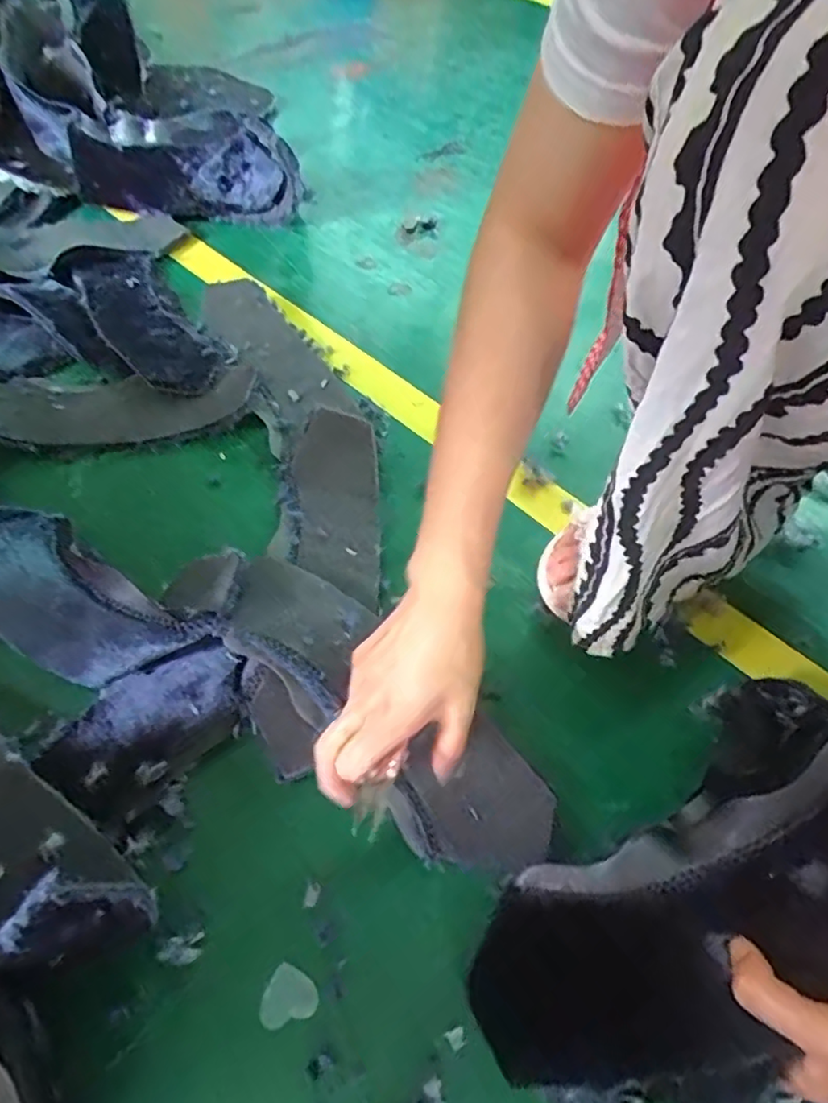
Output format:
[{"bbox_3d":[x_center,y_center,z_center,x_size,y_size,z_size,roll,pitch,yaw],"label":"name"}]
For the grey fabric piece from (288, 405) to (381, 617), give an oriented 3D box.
[{"bbox_3d":[-0.068,-0.040,0.532,0.074,0.041,0.175,-6,59,-4],"label":"grey fabric piece"}]

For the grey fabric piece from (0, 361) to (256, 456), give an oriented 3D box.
[{"bbox_3d":[-0.300,-0.152,0.591,0.273,0.039,0.102,-7,59,-5],"label":"grey fabric piece"}]

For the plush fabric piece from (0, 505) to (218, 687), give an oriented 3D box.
[{"bbox_3d":[-0.277,0.030,0.474,0.246,0.041,0.092,30,63,17],"label":"plush fabric piece"}]

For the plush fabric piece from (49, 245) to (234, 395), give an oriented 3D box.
[{"bbox_3d":[-0.291,-0.255,0.663,0.095,0.033,0.275,-34,65,-19],"label":"plush fabric piece"}]

